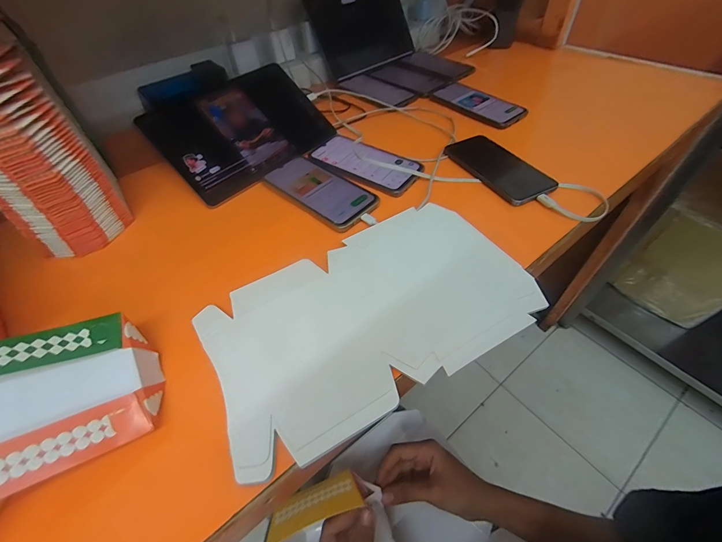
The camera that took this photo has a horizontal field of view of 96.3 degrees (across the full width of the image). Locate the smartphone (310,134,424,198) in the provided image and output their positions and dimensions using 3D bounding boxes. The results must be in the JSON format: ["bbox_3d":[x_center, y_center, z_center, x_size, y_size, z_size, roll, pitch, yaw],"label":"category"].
[{"bbox_3d":[0.006,-0.170,0.492,0.168,0.008,0.086,29,59,22],"label":"smartphone"}]

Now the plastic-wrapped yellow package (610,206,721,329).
[{"bbox_3d":[0.917,0.002,0.916,0.033,0.311,0.248,-33,55,-22],"label":"plastic-wrapped yellow package"}]

